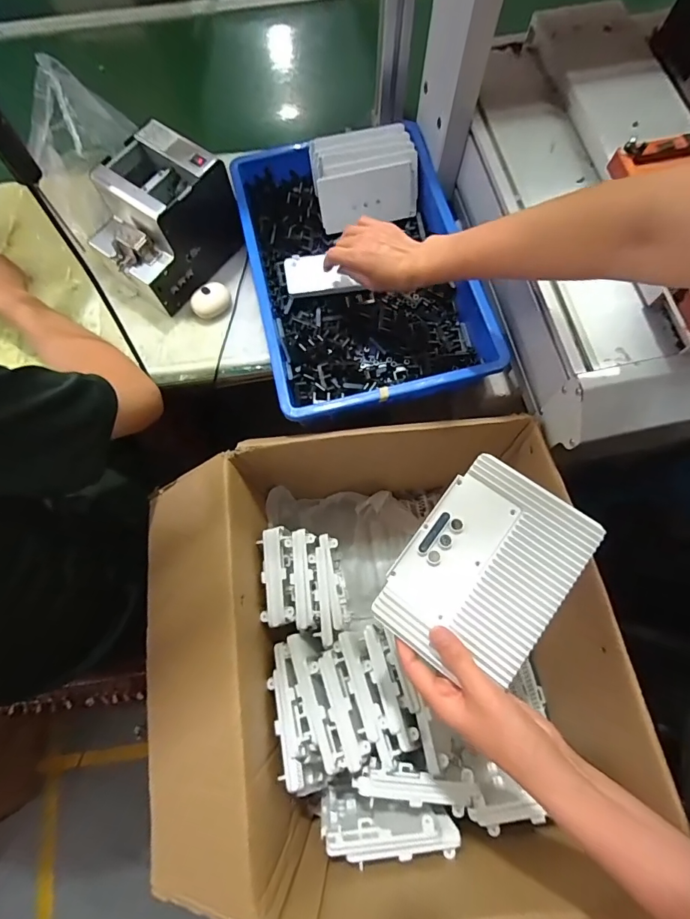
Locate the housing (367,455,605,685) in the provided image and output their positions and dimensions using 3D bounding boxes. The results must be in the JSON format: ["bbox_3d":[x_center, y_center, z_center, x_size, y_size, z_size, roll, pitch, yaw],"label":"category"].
[{"bbox_3d":[0.126,0.098,0.382,0.129,0.021,0.182,36,76,12],"label":"housing"}]

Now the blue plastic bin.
[{"bbox_3d":[0.019,-0.268,0.600,0.281,0.086,0.417,-13,72,-3],"label":"blue plastic bin"}]

